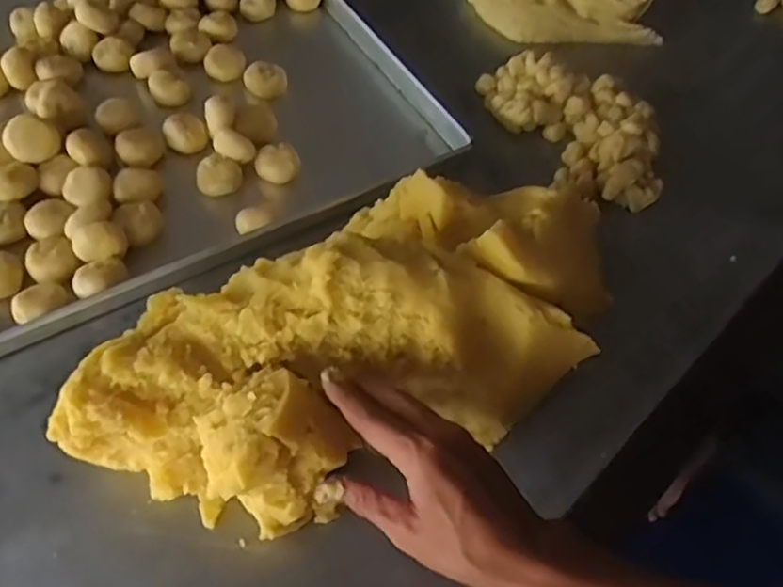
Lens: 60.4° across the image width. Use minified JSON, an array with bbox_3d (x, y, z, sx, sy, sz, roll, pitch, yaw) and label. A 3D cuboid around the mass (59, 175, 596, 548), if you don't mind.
[{"bbox_3d":[-0.021,0.024,0.469,0.388,0.089,0.186,-22,58,-14],"label":"mass"}]

